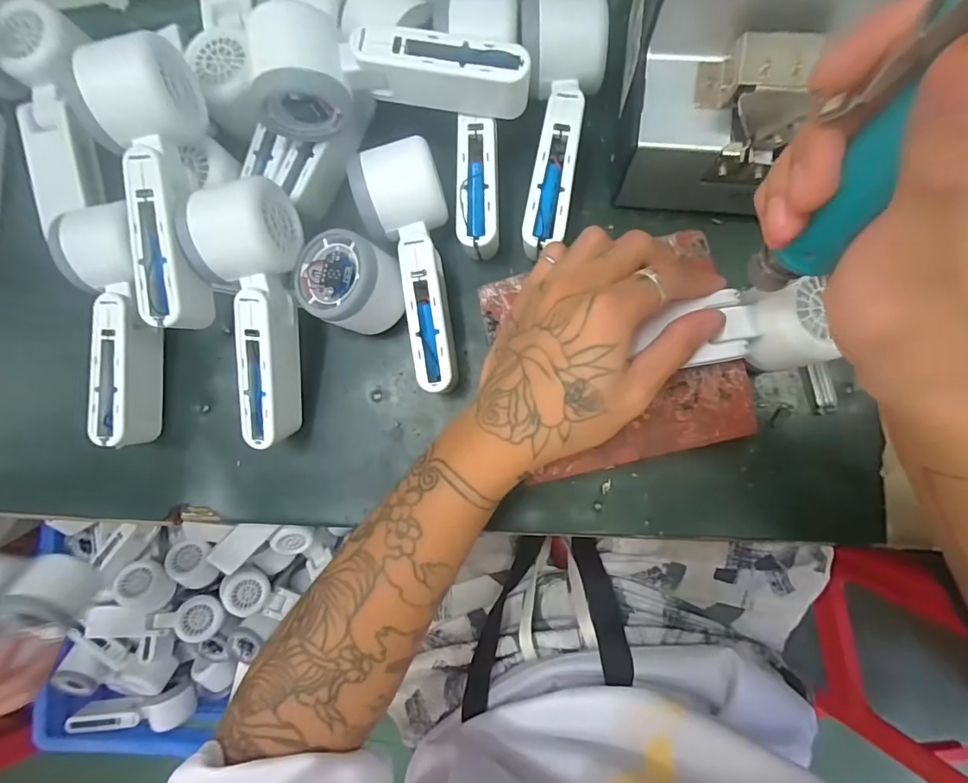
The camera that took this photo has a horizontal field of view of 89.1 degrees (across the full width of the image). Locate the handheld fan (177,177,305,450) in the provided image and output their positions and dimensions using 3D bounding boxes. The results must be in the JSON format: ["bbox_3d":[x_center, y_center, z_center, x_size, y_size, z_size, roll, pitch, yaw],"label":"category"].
[{"bbox_3d":[-0.146,-0.045,0.320,0.050,0.050,0.166,-1,101,6],"label":"handheld fan"}]

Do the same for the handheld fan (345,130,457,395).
[{"bbox_3d":[-0.039,-0.078,0.328,0.051,0.062,0.155,-15,83,4],"label":"handheld fan"}]

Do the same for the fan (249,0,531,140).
[{"bbox_3d":[-0.056,-0.198,0.301,0.163,0.058,0.059,-4,84,6],"label":"fan"}]

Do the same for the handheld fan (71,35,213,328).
[{"bbox_3d":[-0.202,-0.123,0.300,0.051,0.056,0.169,-2,97,6],"label":"handheld fan"}]

